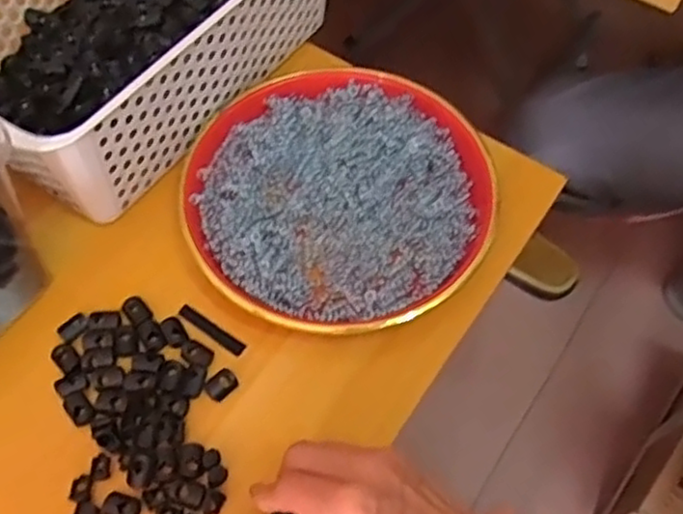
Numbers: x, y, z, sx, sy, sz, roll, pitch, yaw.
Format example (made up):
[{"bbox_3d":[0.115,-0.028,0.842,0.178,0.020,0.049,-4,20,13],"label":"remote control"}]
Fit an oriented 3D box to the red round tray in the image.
[{"bbox_3d":[-0.002,-0.045,0.498,0.210,0.024,0.207,0,62,0],"label":"red round tray"}]

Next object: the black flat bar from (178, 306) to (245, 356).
[{"bbox_3d":[-0.086,0.048,0.461,0.053,0.004,0.010,33,66,16],"label":"black flat bar"}]

